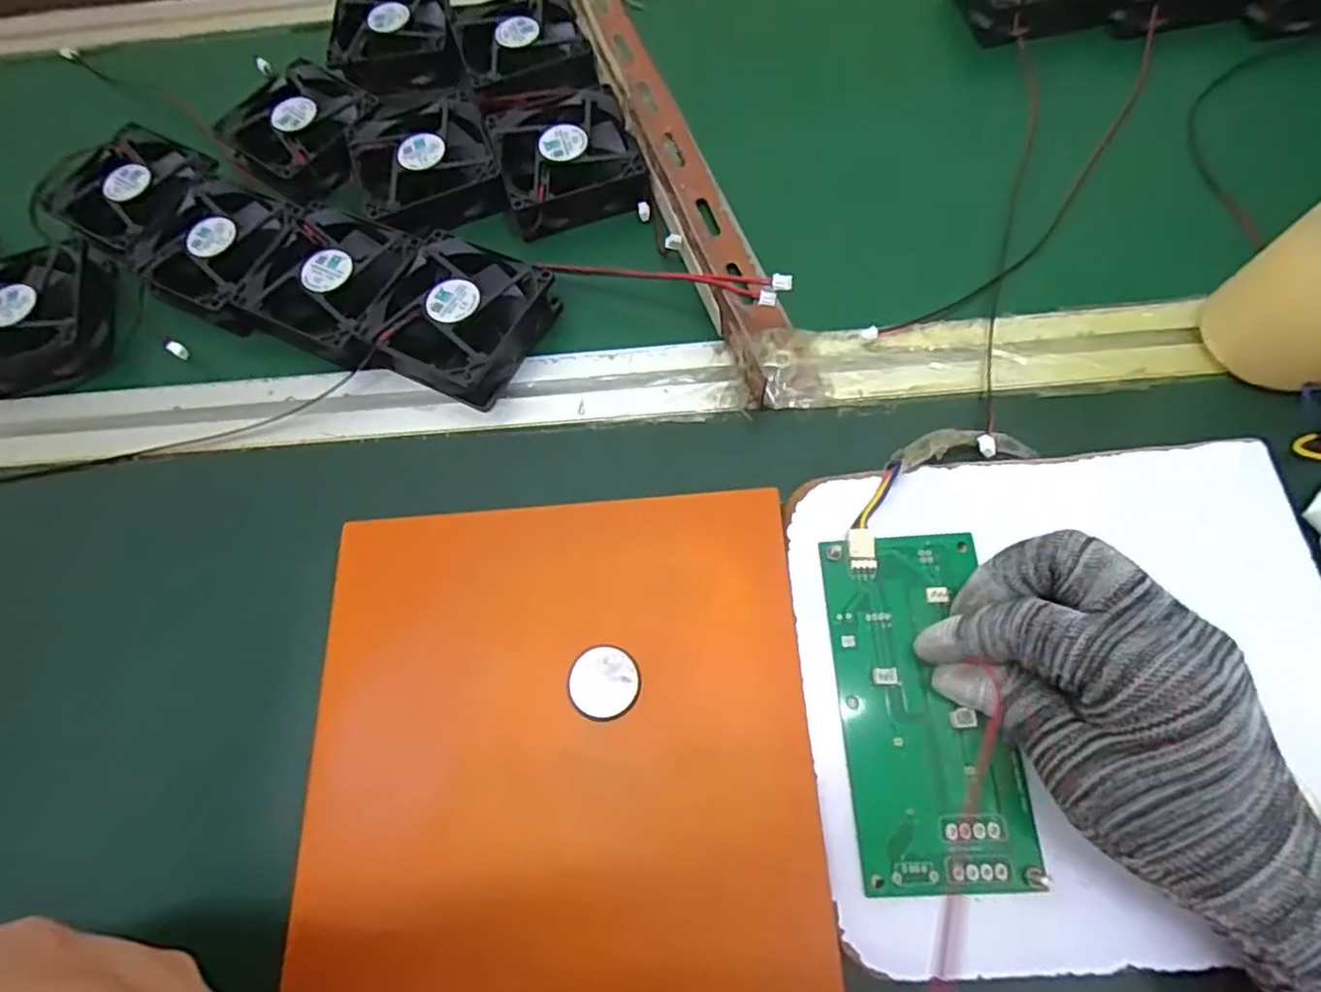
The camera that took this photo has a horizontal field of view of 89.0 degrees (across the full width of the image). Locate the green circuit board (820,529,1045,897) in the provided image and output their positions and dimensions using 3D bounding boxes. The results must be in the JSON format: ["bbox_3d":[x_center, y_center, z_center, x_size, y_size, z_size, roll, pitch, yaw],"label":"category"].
[{"bbox_3d":[0.103,0.081,0.267,0.063,0.009,0.134,-5,69,1],"label":"green circuit board"}]

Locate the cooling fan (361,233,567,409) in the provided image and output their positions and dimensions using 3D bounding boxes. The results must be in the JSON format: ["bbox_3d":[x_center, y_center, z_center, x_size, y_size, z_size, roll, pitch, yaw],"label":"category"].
[{"bbox_3d":[-0.108,-0.097,0.362,0.078,0.025,0.081,22,67,17],"label":"cooling fan"}]

